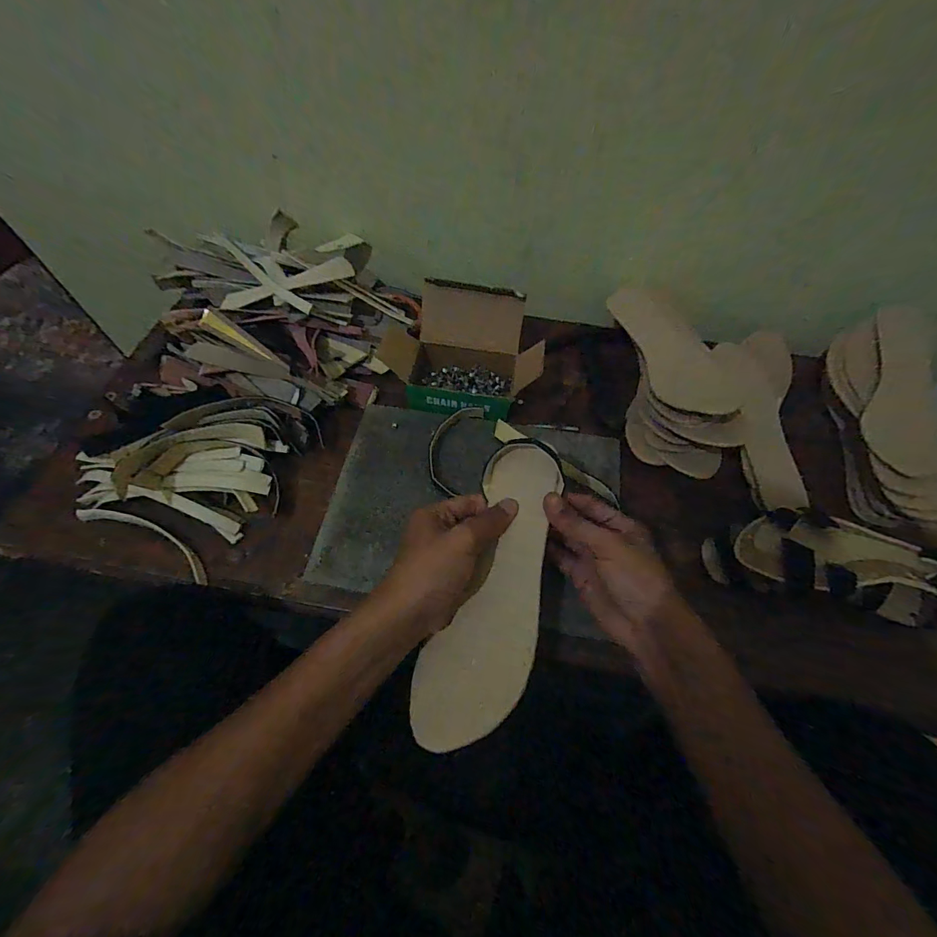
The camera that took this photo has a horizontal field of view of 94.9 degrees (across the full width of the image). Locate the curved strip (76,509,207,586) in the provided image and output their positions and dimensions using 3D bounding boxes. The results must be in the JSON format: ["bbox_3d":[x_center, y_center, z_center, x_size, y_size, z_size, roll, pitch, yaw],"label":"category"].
[{"bbox_3d":[-0.316,0.070,0.424,0.157,0.010,0.027,23,62,10],"label":"curved strip"}]

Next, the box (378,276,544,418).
[{"bbox_3d":[-0.013,-0.138,0.499,0.193,0.082,0.125,11,60,4],"label":"box"}]

